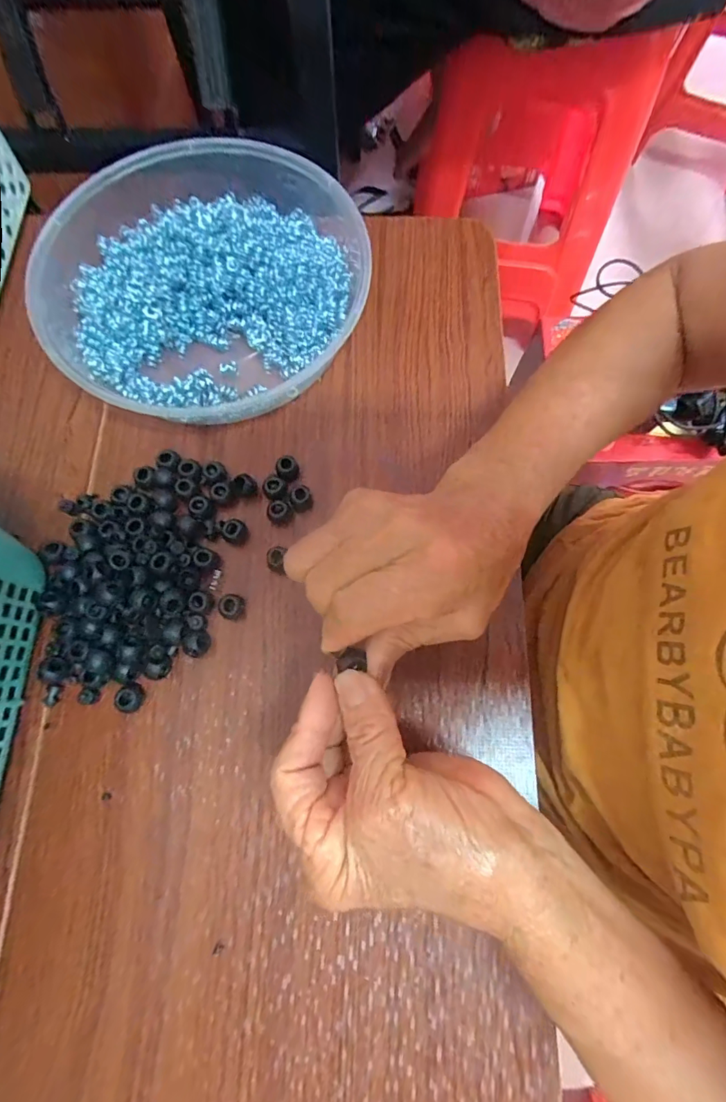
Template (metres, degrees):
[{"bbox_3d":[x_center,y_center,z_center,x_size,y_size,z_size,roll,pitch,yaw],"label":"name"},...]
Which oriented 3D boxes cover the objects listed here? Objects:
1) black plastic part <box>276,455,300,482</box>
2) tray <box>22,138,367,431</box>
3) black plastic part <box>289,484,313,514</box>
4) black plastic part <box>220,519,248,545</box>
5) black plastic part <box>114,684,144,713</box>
[{"bbox_3d":[-0.050,-0.054,0.296,0.014,0.013,0.014,0,75,0],"label":"black plastic part"},{"bbox_3d":[-0.112,-0.197,0.317,0.224,0.044,0.209,-30,78,-8],"label":"tray"},{"bbox_3d":[-0.040,-0.034,0.289,0.013,0.011,0.016,-9,76,-3],"label":"black plastic part"},{"bbox_3d":[-0.083,-0.013,0.286,0.014,0.015,0.014,0,75,0],"label":"black plastic part"},{"bbox_3d":[-0.136,0.086,0.260,0.012,0.013,0.015,-26,77,-7],"label":"black plastic part"}]

